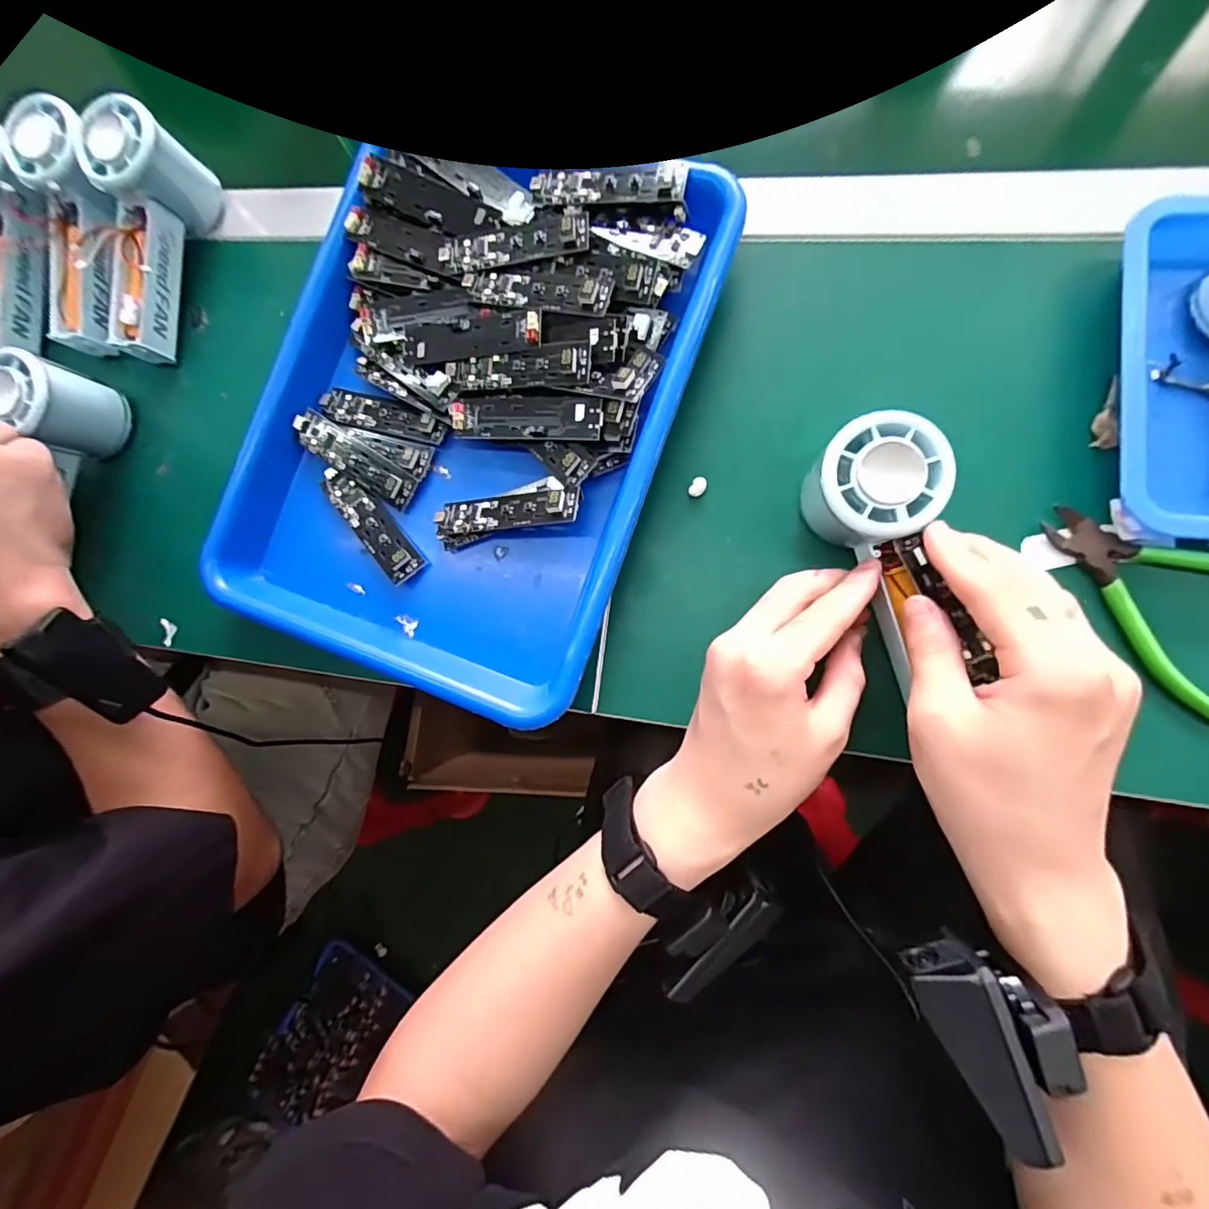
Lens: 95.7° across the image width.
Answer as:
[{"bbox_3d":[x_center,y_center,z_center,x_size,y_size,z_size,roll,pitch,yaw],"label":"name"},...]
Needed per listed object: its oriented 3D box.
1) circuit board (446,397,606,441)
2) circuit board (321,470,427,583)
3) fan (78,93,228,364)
[{"bbox_3d":[-0.047,-0.110,0.321,0.094,0.007,0.025,8,93,16],"label":"circuit board"},{"bbox_3d":[-0.149,-0.052,0.343,0.023,0.012,0.089,-41,78,2],"label":"circuit board"},{"bbox_3d":[-0.320,-0.249,0.379,0.051,0.059,0.150,9,84,11],"label":"fan"}]

